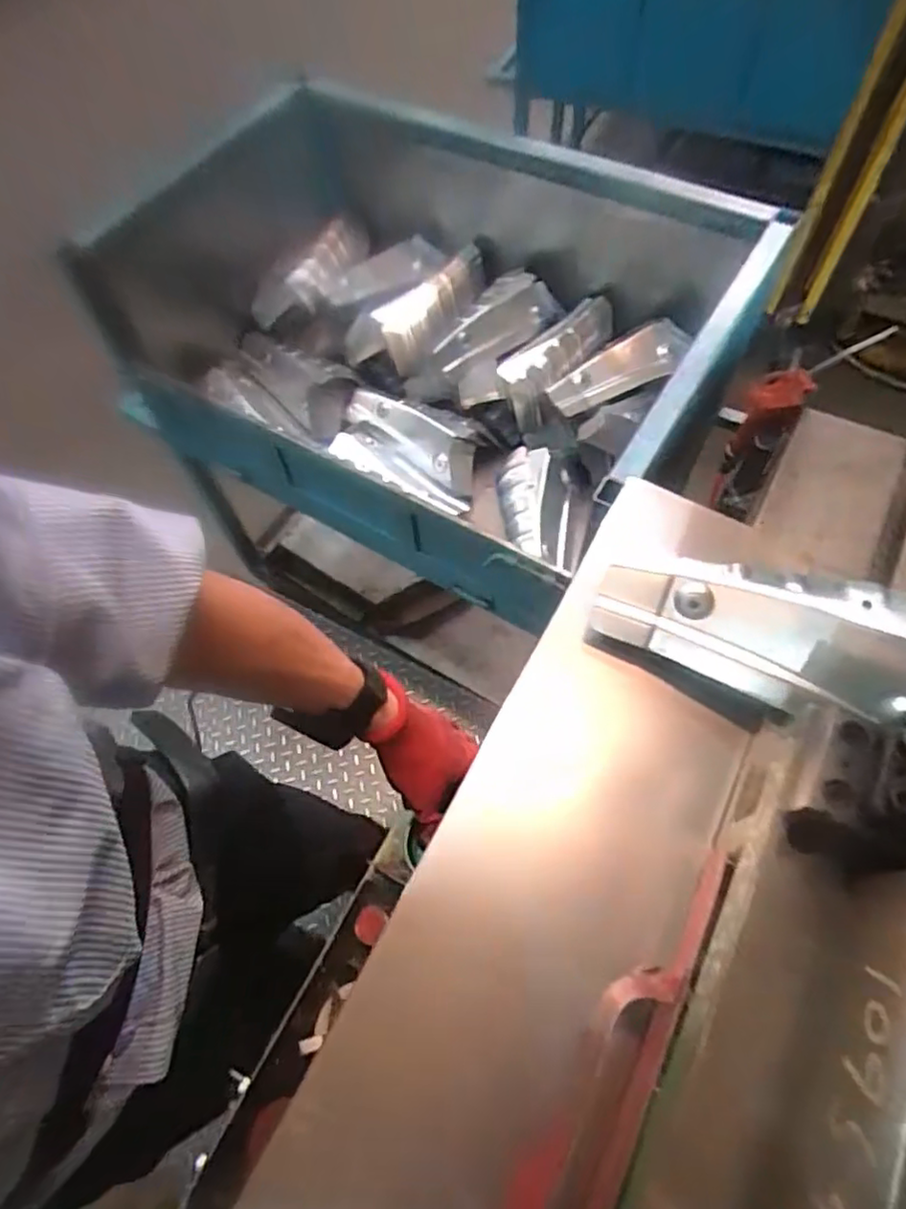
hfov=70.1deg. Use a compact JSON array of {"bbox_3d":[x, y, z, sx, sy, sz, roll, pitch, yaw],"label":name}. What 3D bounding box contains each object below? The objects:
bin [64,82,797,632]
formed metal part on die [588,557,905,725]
[{"bbox_3d":[-0.074,-0.560,1.278,1.155,0.429,0.785,28,66,17],"label":"bin"},{"bbox_3d":[0.265,0.026,0.552,0.281,0.035,0.113,11,87,24],"label":"formed metal part on die"}]

